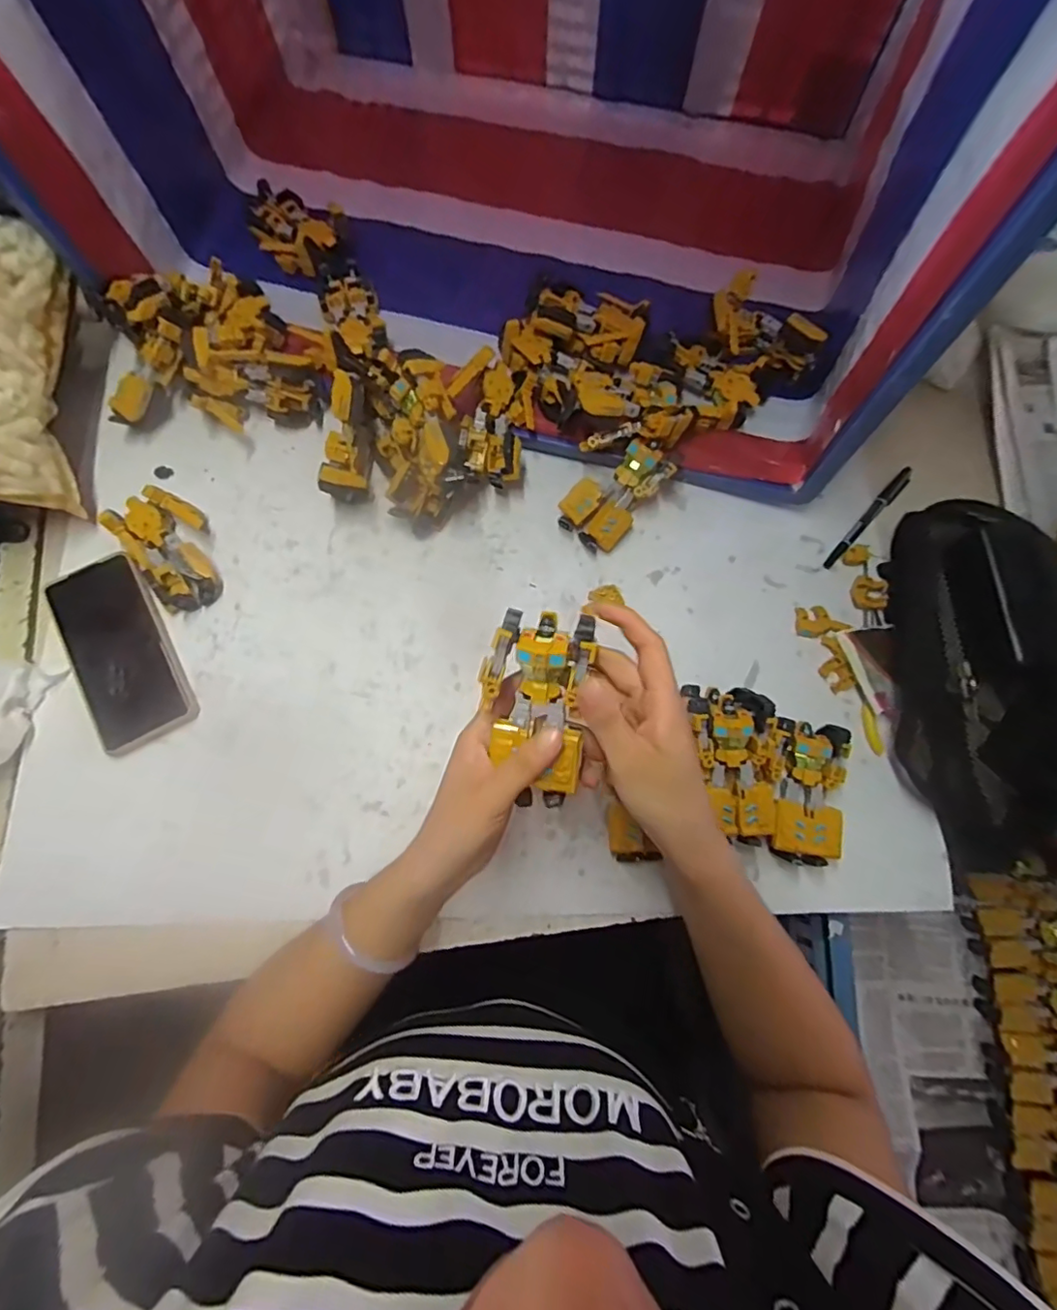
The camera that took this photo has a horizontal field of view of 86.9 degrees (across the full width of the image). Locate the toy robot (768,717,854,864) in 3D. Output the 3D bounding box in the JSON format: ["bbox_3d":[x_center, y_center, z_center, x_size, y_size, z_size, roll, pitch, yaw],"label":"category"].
[{"bbox_3d":[0.217,0.109,0.443,0.064,0.038,0.109,6,76,1],"label":"toy robot"}]

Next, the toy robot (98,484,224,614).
[{"bbox_3d":[-0.312,-0.093,0.488,0.067,0.038,0.109,-35,79,-8],"label":"toy robot"}]

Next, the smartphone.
[{"bbox_3d":[-0.346,-0.003,0.472,0.079,0.012,0.165,-27,78,-7],"label":"smartphone"}]

